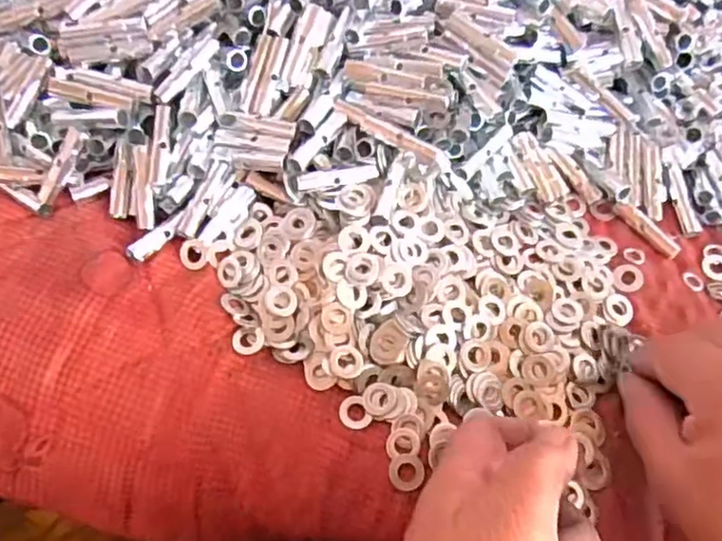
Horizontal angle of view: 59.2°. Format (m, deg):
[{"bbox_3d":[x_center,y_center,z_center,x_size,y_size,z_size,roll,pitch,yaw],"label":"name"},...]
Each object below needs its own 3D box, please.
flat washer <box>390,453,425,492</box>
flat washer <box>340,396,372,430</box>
[{"bbox_3d":[0.020,0.090,0.284,0.015,0.004,0.015,2,62,-3],"label":"flat washer"},{"bbox_3d":[-0.003,0.066,0.294,0.013,0.004,0.016,-24,66,-15],"label":"flat washer"}]

